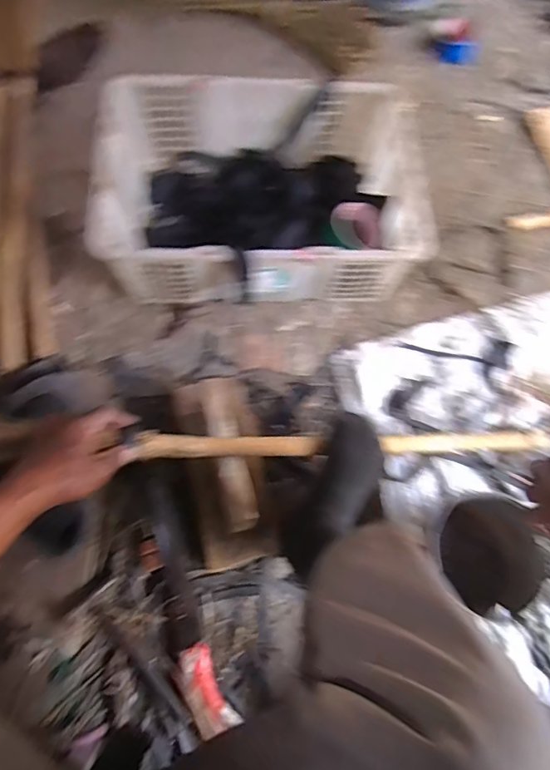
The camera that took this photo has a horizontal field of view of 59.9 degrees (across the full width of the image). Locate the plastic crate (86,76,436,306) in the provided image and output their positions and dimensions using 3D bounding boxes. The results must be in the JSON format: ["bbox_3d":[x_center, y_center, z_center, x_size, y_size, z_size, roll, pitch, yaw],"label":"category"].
[{"bbox_3d":[-0.022,-0.314,0.783,0.476,0.182,0.345,-3,69,-4],"label":"plastic crate"}]

